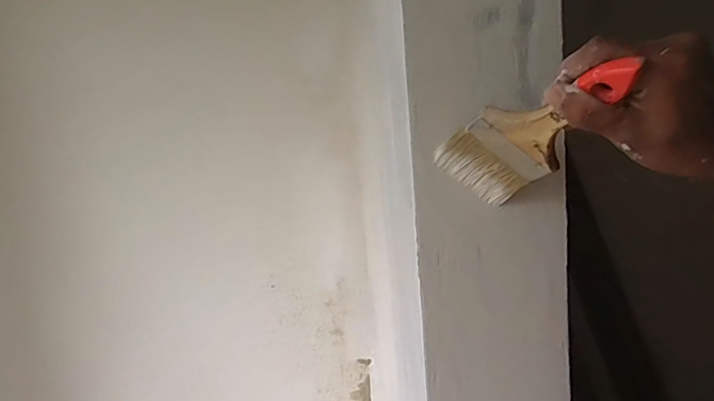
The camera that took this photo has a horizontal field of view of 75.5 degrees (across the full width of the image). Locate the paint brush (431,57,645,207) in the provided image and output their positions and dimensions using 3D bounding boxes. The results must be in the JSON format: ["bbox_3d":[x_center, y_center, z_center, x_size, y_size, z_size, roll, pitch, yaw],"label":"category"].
[{"bbox_3d":[0.130,-0.046,0.345,0.022,0.076,0.197,-52,3,-19],"label":"paint brush"}]

